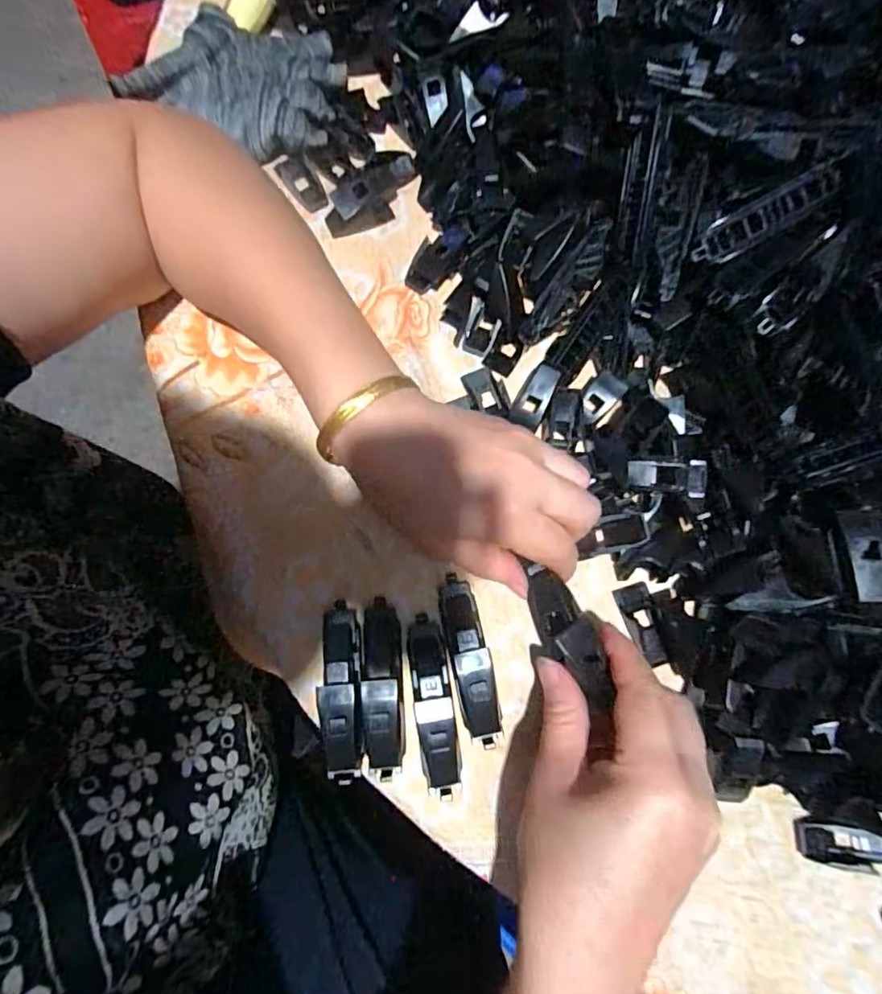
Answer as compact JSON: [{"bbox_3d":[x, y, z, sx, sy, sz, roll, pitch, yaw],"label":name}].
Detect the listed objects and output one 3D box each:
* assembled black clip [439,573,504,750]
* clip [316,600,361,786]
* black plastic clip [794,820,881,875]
[{"bbox_3d":[0.015,0.081,0.250,0.018,0.015,0.083,-14,75,-4],"label":"assembled black clip"},{"bbox_3d":[-0.049,0.094,0.246,0.017,0.021,0.083,-3,74,-1],"label":"clip"},{"bbox_3d":[0.192,0.165,0.237,0.042,0.012,0.018,3,74,1],"label":"black plastic clip"}]

